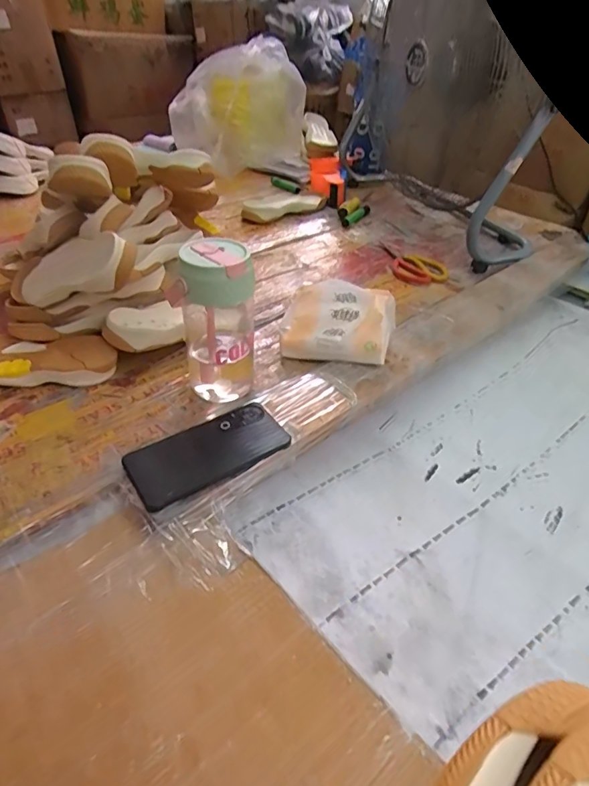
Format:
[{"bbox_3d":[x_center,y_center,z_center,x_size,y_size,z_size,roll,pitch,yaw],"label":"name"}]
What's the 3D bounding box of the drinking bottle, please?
[{"bbox_3d":[-0.094,-0.079,0.569,0.096,0.185,0.086,-3,40,-6],"label":"drinking bottle"}]

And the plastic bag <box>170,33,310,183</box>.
[{"bbox_3d":[-0.146,-0.770,1.329,0.394,0.289,0.194,-3,37,-6],"label":"plastic bag"}]

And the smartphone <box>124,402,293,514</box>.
[{"bbox_3d":[-0.093,0.062,0.520,0.165,0.008,0.083,-25,51,-27],"label":"smartphone"}]

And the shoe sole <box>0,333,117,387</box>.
[{"bbox_3d":[-0.345,-0.047,0.620,0.221,0.034,0.089,4,37,2],"label":"shoe sole"}]

